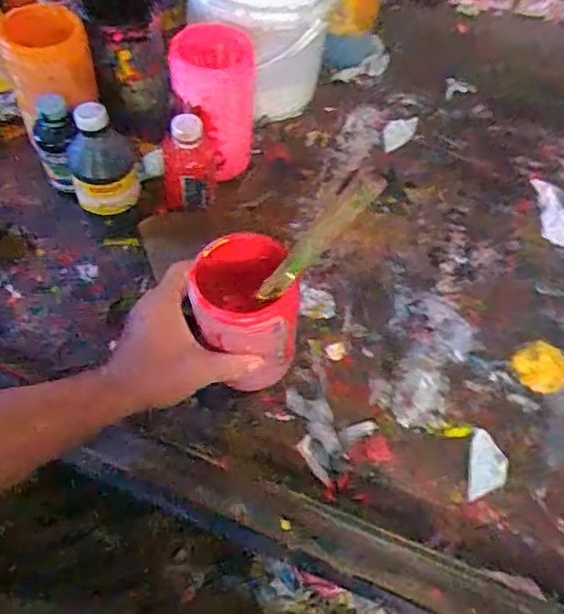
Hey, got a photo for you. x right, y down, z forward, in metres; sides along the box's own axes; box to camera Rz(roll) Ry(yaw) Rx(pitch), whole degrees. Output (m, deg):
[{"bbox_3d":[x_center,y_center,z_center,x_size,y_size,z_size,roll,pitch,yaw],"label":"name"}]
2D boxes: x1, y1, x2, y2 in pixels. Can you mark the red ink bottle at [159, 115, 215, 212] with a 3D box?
[{"bbox_3d":[-0.110,-0.162,0.713,0.069,0.128,0.047,-9,59,-10],"label":"red ink bottle"}]

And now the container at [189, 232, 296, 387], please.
[{"bbox_3d":[-0.038,0.010,0.590,0.091,0.154,0.092,2,58,-4],"label":"container"}]

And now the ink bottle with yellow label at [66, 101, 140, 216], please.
[{"bbox_3d":[-0.196,-0.160,0.654,0.074,0.104,0.070,-13,60,-13],"label":"ink bottle with yellow label"}]

